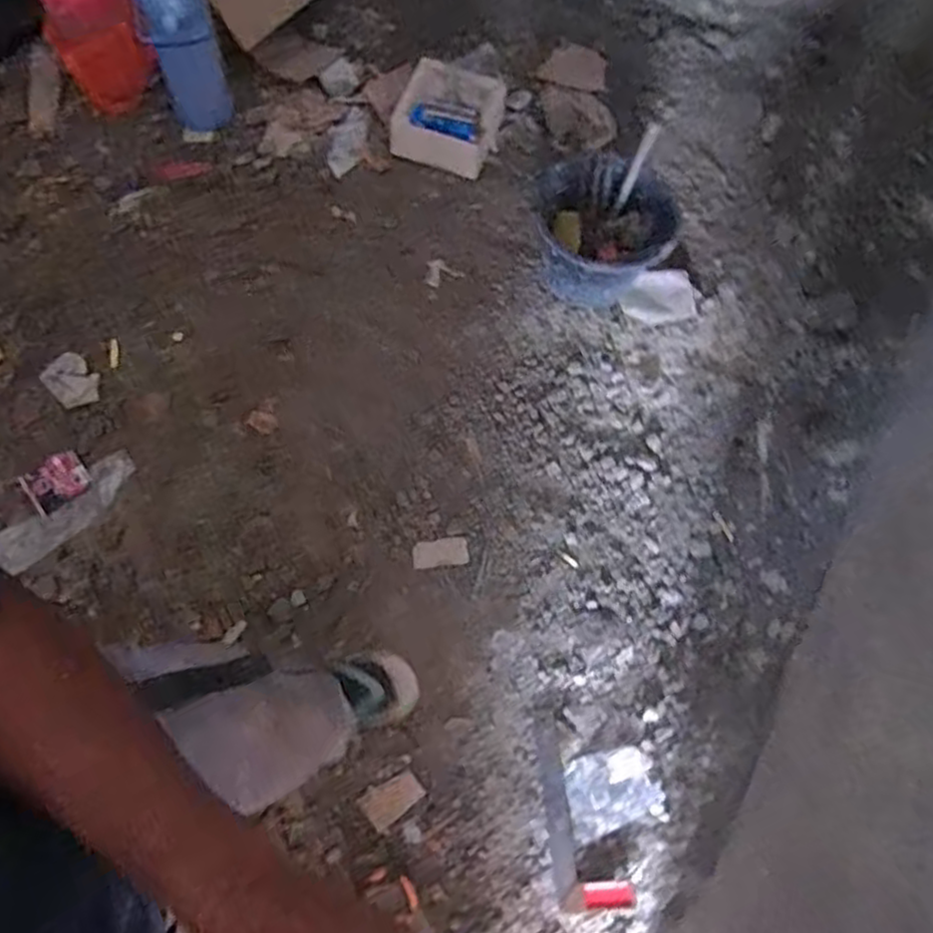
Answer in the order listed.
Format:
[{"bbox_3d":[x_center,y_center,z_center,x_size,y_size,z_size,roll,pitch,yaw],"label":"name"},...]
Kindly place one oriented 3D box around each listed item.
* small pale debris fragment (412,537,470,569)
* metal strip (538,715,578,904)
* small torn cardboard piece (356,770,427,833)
[{"bbox_3d":[-0.051,0.171,1.434,0.108,0.013,0.054,-3,72,-7],"label":"small pale debris fragment"},{"bbox_3d":[0.157,0.596,1.287,0.043,0.011,0.284,-13,68,13],"label":"metal strip"},{"bbox_3d":[-0.135,0.599,1.315,0.111,0.009,0.071,-36,79,-15],"label":"small torn cardboard piece"}]

